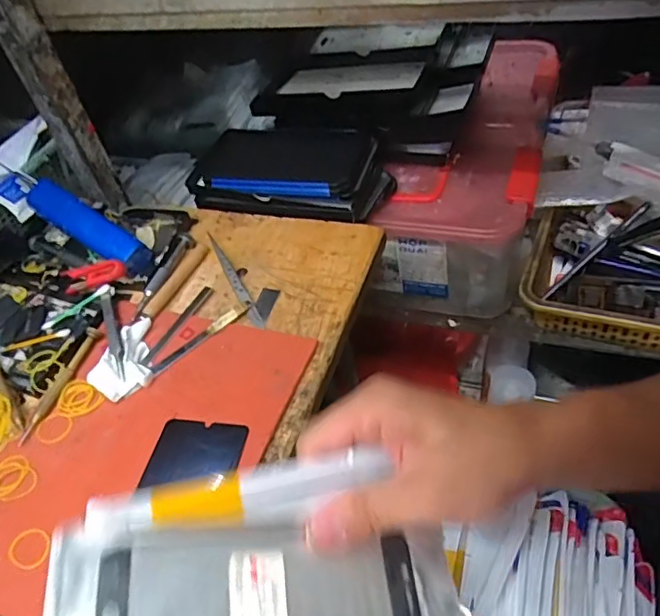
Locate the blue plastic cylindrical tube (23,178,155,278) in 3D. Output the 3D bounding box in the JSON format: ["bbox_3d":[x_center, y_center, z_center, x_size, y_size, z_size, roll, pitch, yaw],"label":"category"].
[{"bbox_3d":[-0.235,-0.081,0.566,0.141,0.032,0.032,32,55,6],"label":"blue plastic cylindrical tube"}]

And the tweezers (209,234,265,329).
[{"bbox_3d":[-0.087,-0.027,0.535,0.012,0.013,0.125,-25,48,-11],"label":"tweezers"}]

